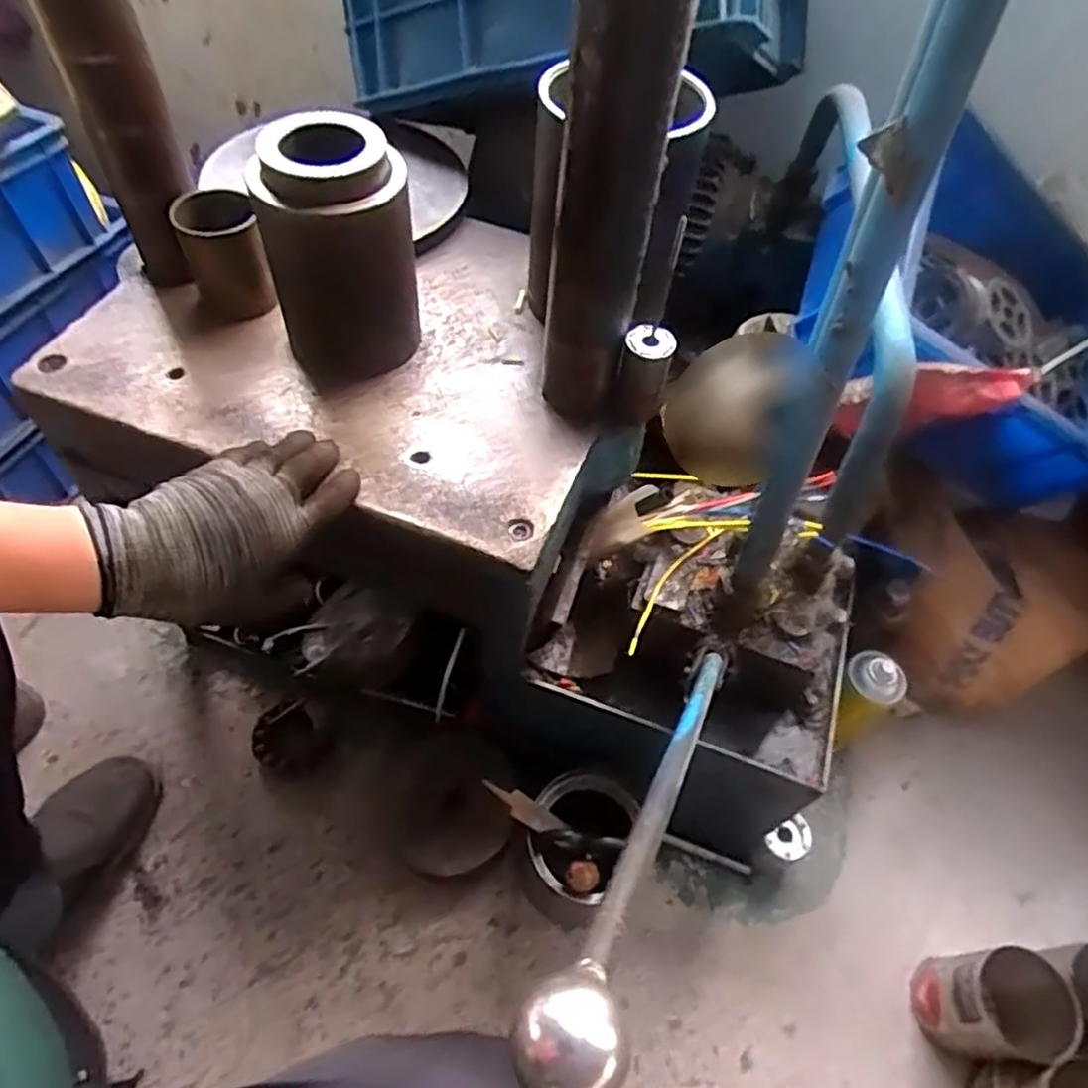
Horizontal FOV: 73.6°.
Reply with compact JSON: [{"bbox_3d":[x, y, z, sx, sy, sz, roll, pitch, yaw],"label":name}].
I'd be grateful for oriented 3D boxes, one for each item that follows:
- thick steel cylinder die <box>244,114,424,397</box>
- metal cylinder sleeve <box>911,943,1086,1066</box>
[{"bbox_3d":[-0.163,-0.232,0.574,0.108,0.168,0.090,-12,58,-12],"label":"thick steel cylinder die"},{"bbox_3d":[0.428,0.448,0.708,0.090,0.141,0.092,1,57,-3],"label":"metal cylinder sleeve"}]

